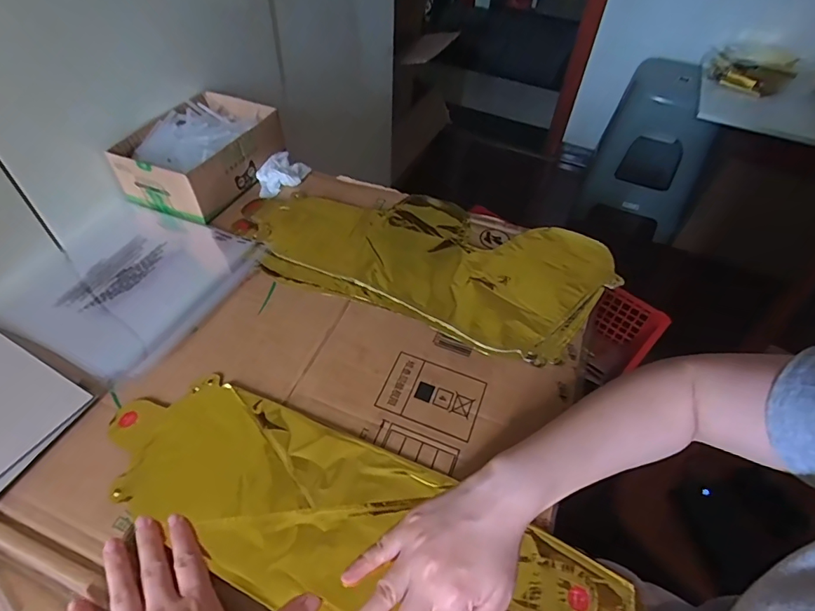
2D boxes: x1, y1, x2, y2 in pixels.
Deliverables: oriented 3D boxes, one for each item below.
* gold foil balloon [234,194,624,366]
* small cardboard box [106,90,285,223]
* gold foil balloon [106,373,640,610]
[{"bbox_3d":[0.021,-0.070,0.553,0.418,0.016,0.212,18,51,11],"label":"gold foil balloon"},{"bbox_3d":[-0.271,-0.207,0.620,0.136,0.065,0.190,21,51,13],"label":"small cardboard box"},{"bbox_3d":[-0.047,0.170,0.360,0.421,0.011,0.132,21,52,13],"label":"gold foil balloon"}]

